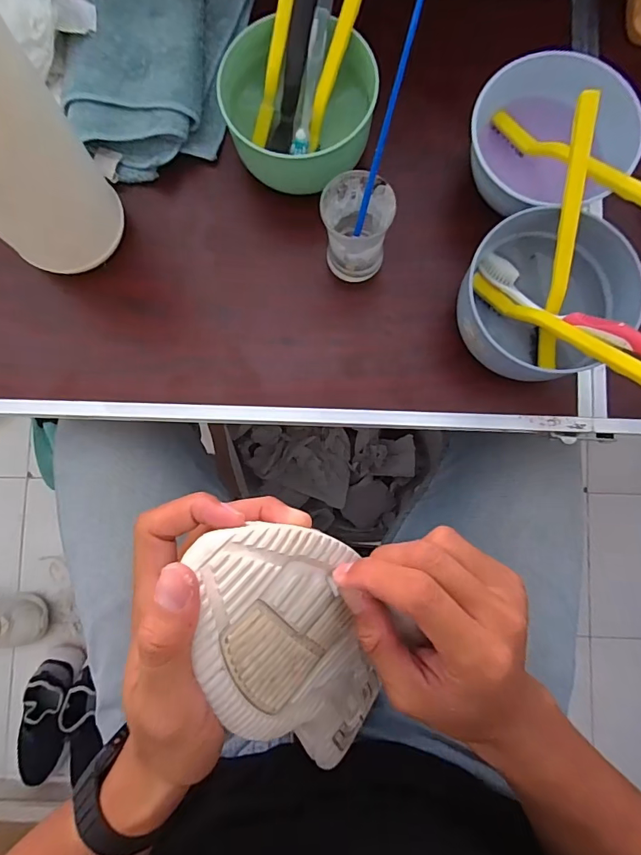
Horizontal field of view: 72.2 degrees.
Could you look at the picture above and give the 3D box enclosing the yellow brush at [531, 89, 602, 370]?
[{"bbox_3d":[0.161,-0.123,0.291,0.011,0.017,0.164,1,108,1],"label":"yellow brush"}]

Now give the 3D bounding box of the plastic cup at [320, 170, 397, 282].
[{"bbox_3d":[0.025,-0.141,0.313,0.046,0.058,0.048,0,86,1],"label":"plastic cup"}]

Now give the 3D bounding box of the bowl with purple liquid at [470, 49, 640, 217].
[{"bbox_3d":[0.161,-0.200,0.316,0.103,0.051,0.113,1,86,1],"label":"bowl with purple liquid"}]

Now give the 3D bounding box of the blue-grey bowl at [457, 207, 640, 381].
[{"bbox_3d":[0.146,-0.087,0.308,0.114,0.055,0.108,0,86,1],"label":"blue-grey bowl"}]

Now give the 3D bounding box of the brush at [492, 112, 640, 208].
[{"bbox_3d":[0.181,-0.172,0.294,0.012,0.019,0.169,-36,61,-2],"label":"brush"}]

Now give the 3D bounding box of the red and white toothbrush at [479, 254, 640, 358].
[{"bbox_3d":[0.178,-0.064,0.279,0.014,0.016,0.179,-46,61,-3],"label":"red and white toothbrush"}]

